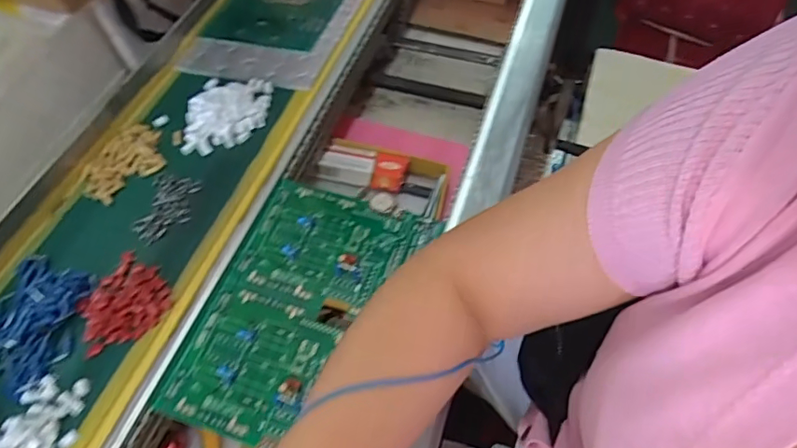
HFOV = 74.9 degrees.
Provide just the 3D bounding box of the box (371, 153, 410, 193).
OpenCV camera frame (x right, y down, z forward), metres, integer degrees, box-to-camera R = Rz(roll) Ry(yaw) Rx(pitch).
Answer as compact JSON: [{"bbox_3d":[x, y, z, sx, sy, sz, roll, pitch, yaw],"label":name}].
[{"bbox_3d":[-0.009,-0.060,0.619,0.038,0.023,0.045,9,58,7],"label":"box"}]

